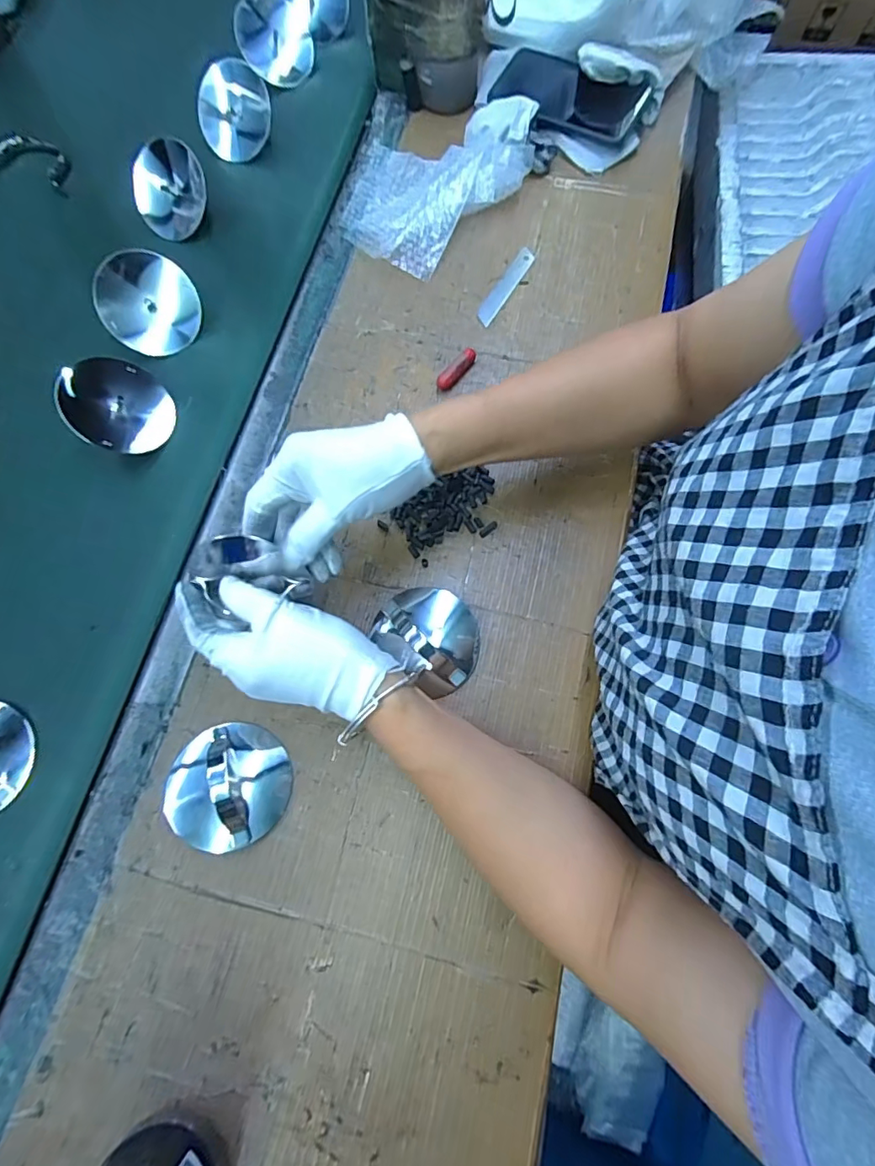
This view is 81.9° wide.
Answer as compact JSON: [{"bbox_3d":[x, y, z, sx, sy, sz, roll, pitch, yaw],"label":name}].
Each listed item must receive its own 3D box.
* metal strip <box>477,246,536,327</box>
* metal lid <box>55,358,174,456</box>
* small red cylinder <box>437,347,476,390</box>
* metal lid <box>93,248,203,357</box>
[{"bbox_3d":[0.068,-0.296,0.500,0.018,0.004,0.102,30,76,10],"label":"metal strip"},{"bbox_3d":[-0.274,-0.155,0.434,0.083,0.014,0.079,7,79,-36],"label":"metal lid"},{"bbox_3d":[0.018,-0.198,0.466,0.014,0.015,0.050,42,78,12],"label":"small red cylinder"},{"bbox_3d":[-0.269,-0.260,0.470,0.085,0.005,0.085,-6,107,-22],"label":"metal lid"}]

